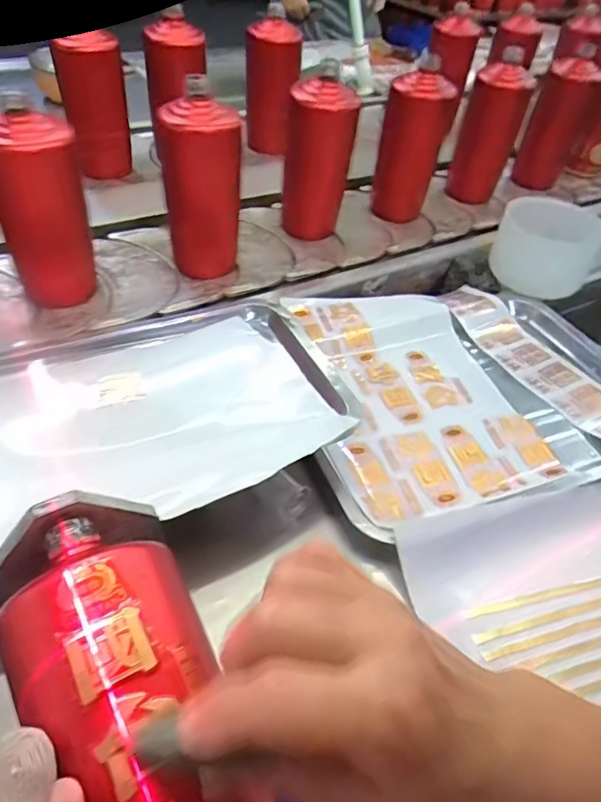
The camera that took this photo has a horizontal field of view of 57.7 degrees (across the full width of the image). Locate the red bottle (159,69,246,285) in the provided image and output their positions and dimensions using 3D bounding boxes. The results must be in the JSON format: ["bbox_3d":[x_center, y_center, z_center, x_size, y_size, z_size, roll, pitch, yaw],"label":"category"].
[{"bbox_3d":[-0.105,-0.225,0.581,0.067,0.184,0.064,-32,58,-31],"label":"red bottle"}]

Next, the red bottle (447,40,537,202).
[{"bbox_3d":[0.267,-0.374,0.779,0.079,0.183,0.067,15,47,7],"label":"red bottle"}]

